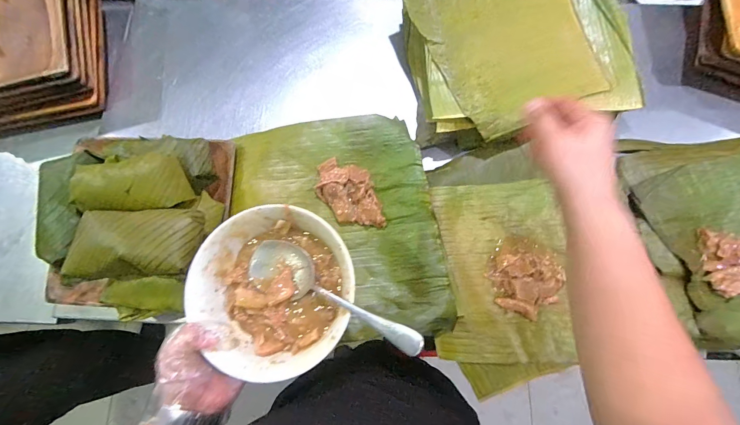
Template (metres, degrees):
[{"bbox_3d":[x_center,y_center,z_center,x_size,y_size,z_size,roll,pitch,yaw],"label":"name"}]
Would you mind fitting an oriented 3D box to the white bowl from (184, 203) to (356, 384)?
[{"bbox_3d":[-0.102,0.083,0.340,0.165,0.063,0.162,0,69,1],"label":"white bowl"}]

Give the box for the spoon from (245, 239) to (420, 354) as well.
[{"bbox_3d":[-0.041,0.079,0.321,0.211,0.028,0.048,19,68,33],"label":"spoon"}]

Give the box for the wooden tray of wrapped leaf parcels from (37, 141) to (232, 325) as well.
[{"bbox_3d":[-0.336,-0.001,0.431,0.239,0.087,0.249,2,76,2],"label":"wooden tray of wrapped leaf parcels"}]

